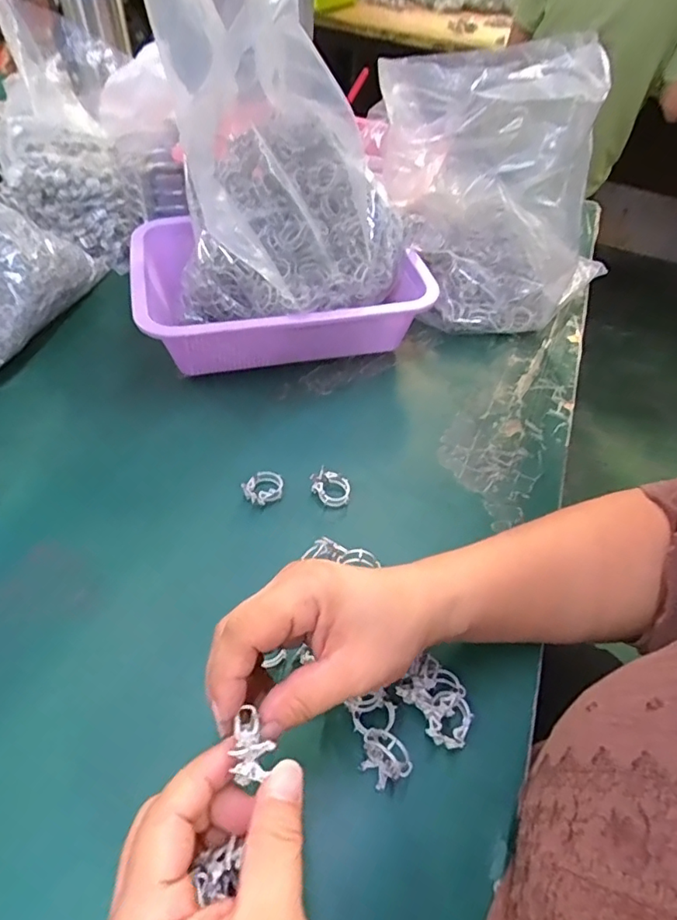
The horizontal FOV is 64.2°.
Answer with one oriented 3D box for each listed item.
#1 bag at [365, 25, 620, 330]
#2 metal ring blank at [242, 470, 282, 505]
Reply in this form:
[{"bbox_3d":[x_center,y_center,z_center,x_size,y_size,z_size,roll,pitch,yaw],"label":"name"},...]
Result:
[{"bbox_3d":[0.162,-0.269,0.546,0.189,0.234,0.202,31,53,20],"label":"bag"},{"bbox_3d":[-0.058,0.021,0.418,0.027,0.010,0.033,27,52,17],"label":"metal ring blank"}]

